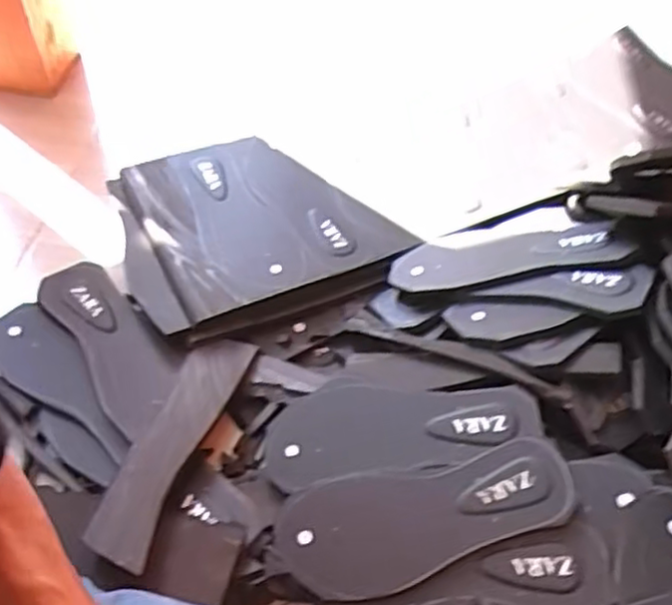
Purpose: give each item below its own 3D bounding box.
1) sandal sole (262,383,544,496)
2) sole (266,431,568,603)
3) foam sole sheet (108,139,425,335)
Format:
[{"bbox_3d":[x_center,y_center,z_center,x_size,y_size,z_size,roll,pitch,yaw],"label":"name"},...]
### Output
[{"bbox_3d":[0.056,0.116,0.638,0.250,0.010,0.095,-9,53,10],"label":"sandal sole"},{"bbox_3d":[0.072,0.186,0.584,0.252,0.007,0.098,-14,61,8],"label":"sole"},{"bbox_3d":[-0.106,-0.106,0.826,0.306,0.025,0.266,-19,58,-18],"label":"foam sole sheet"}]

